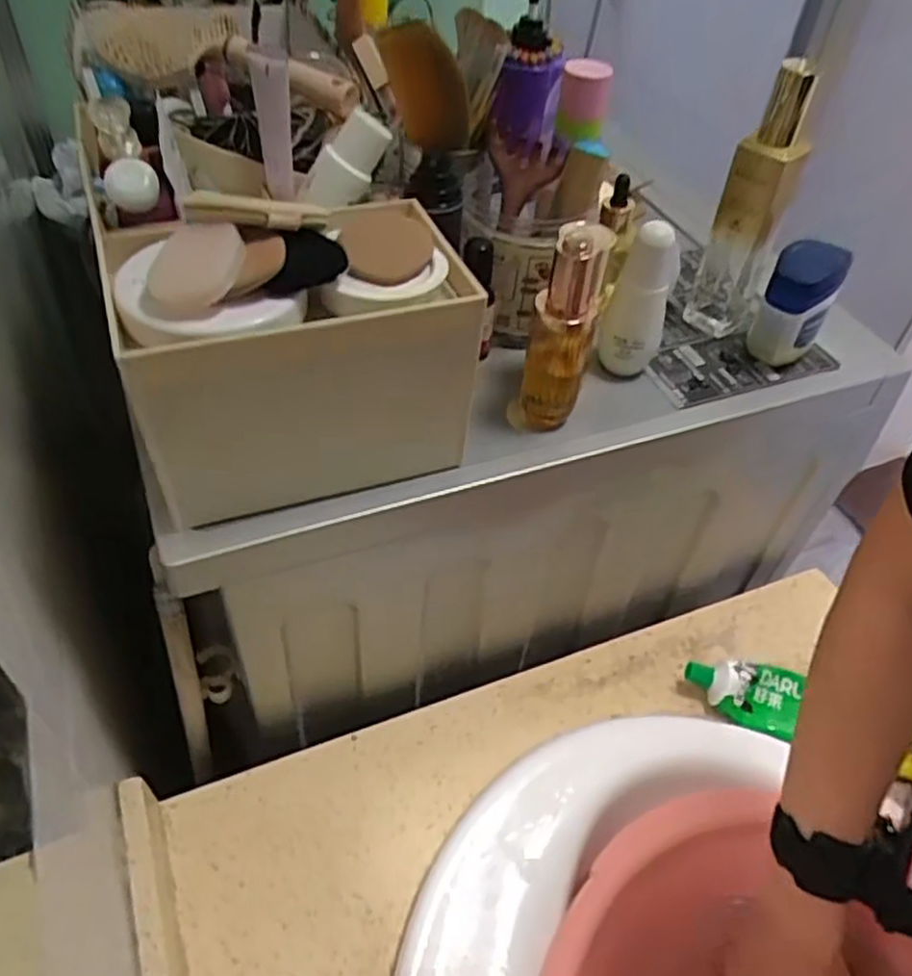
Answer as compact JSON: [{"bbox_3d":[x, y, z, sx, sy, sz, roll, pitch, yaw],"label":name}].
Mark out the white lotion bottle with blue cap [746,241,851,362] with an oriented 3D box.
[{"bbox_3d":[0.249,-0.135,0.554,0.050,0.082,0.058,29,51,20],"label":"white lotion bottle with blue cap"}]

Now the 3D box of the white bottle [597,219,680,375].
[{"bbox_3d":[0.123,-0.123,0.515,0.038,0.106,0.031,24,50,16],"label":"white bottle"}]

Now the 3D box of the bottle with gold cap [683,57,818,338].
[{"bbox_3d":[0.214,-0.196,0.546,0.053,0.182,0.043,23,49,15],"label":"bottle with gold cap"}]

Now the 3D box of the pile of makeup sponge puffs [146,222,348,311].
[{"bbox_3d":[-0.100,-0.111,0.366,0.091,0.023,0.033,-10,49,-14],"label":"pile of makeup sponge puffs"}]

